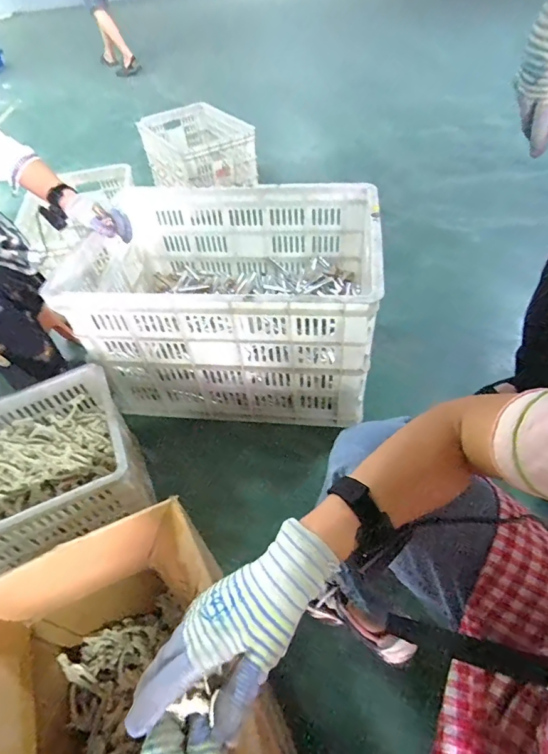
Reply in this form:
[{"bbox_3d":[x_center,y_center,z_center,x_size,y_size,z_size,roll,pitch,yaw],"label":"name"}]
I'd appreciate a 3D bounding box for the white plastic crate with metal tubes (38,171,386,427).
[{"bbox_3d":[-0.101,-0.193,1.080,0.680,0.398,0.475,3,50,9],"label":"white plastic crate with metal tubes"}]

